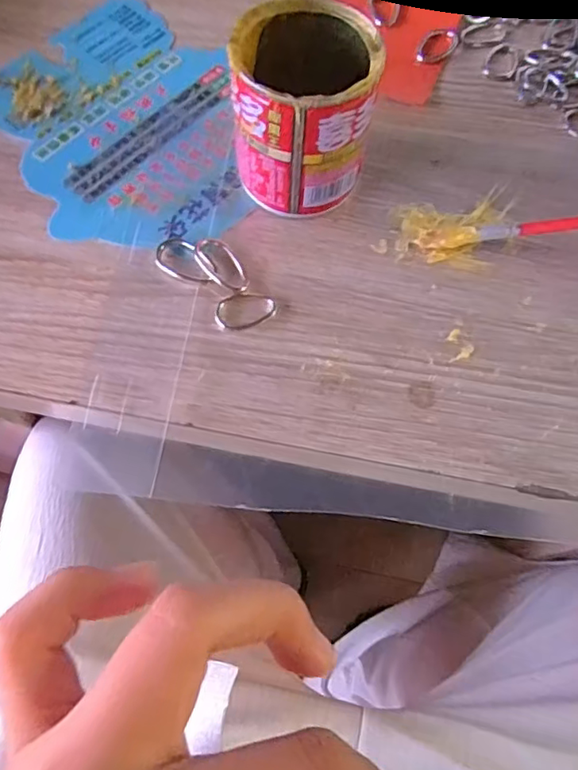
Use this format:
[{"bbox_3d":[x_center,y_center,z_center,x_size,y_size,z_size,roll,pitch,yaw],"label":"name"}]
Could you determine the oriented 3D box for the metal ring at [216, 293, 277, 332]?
[{"bbox_3d":[-0.020,-0.035,0.263,0.029,0.004,0.019,-8,70,-5],"label":"metal ring"}]

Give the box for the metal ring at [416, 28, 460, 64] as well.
[{"bbox_3d":[0.088,-0.201,0.330,0.017,0.004,0.031,42,74,13],"label":"metal ring"}]

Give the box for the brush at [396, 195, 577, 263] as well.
[{"bbox_3d":[0.158,-0.081,0.262,0.207,0.014,0.034,-1,68,16],"label":"brush"}]

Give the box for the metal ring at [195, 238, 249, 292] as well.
[{"bbox_3d":[-0.031,-0.058,0.268,0.017,0.008,0.031,-41,76,-15],"label":"metal ring"}]

